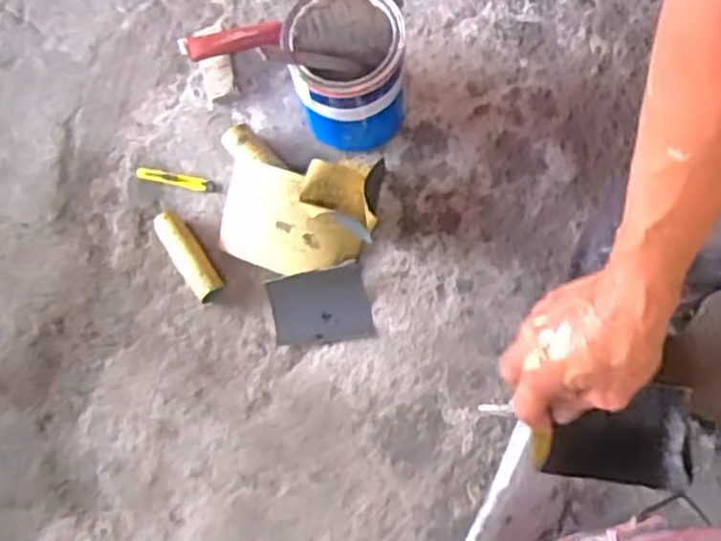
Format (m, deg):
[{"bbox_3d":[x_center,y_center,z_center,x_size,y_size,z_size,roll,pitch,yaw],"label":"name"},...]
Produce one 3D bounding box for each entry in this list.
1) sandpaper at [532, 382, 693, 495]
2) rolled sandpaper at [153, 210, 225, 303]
[{"bbox_3d":[0.181,0.122,0.551,0.111,0.012,0.072,0,98,-1],"label":"sandpaper"},{"bbox_3d":[-0.270,-0.023,1.198,0.050,0.039,0.160,-34,76,-7],"label":"rolled sandpaper"}]

